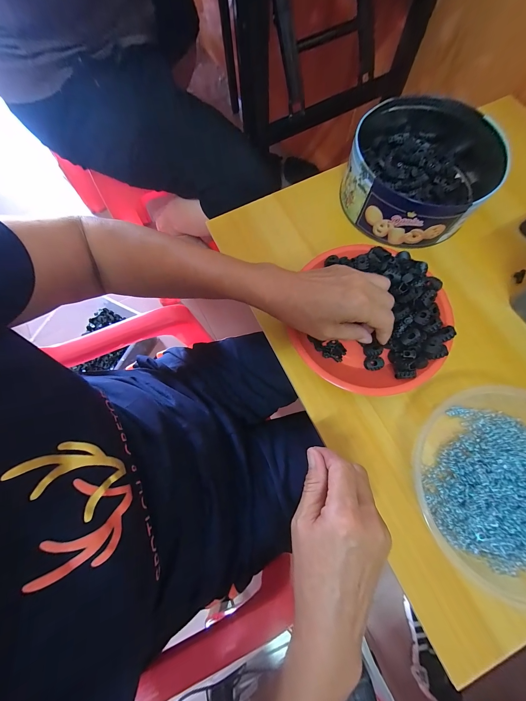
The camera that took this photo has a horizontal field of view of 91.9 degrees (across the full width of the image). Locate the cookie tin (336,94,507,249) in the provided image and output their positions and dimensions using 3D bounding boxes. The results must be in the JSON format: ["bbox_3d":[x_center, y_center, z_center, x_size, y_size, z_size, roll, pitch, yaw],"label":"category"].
[{"bbox_3d":[0.221,-0.262,0.363,0.181,0.072,0.221,21,75,8],"label":"cookie tin"}]

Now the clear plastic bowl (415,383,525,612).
[{"bbox_3d":[0.260,0.138,0.257,0.171,0.042,0.184,0,73,2],"label":"clear plastic bowl"}]

